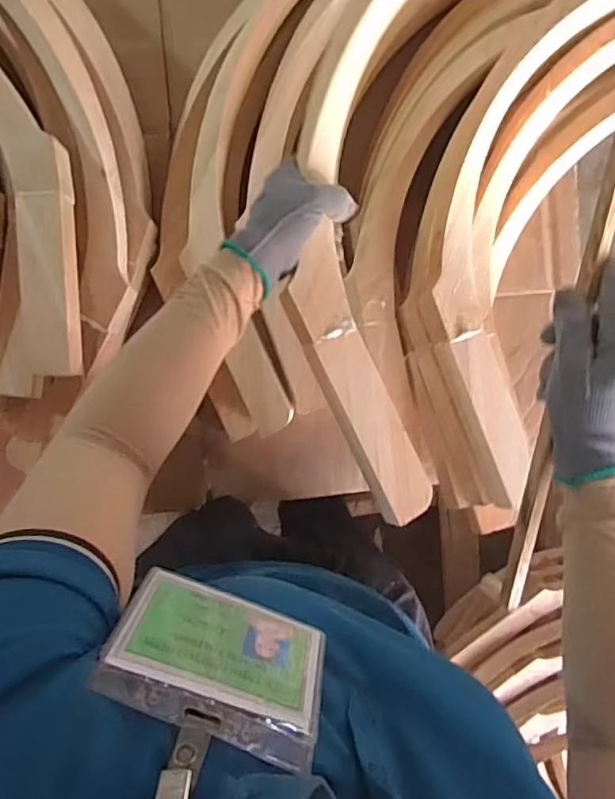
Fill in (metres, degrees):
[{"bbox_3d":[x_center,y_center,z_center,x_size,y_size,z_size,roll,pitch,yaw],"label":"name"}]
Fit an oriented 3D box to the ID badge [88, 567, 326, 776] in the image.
[{"bbox_3d":[-0.039,0.121,0.263,0.098,0.085,0.004,22,109,-3],"label":"ID badge"}]

